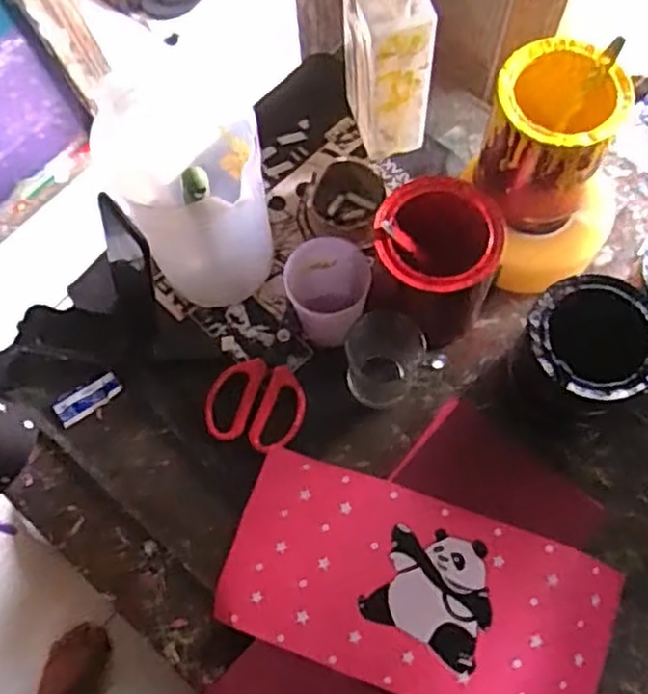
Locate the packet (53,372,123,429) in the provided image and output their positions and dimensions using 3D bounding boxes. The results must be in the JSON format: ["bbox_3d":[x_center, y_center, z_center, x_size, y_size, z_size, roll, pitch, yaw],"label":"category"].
[{"bbox_3d":[-0.233,0.052,0.733,0.067,0.011,0.028,-30,71,-10],"label":"packet"}]

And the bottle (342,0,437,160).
[{"bbox_3d":[0.061,-0.287,0.722,0.064,0.206,0.095,-16,69,-5],"label":"bottle"}]

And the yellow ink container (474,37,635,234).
[{"bbox_3d":[0.199,-0.188,0.676,0.107,0.135,0.106,13,69,7],"label":"yellow ink container"}]

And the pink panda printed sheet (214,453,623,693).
[{"bbox_3d":[0.078,0.214,0.639,0.324,0.029,0.156,17,70,10],"label":"pink panda printed sheet"}]

